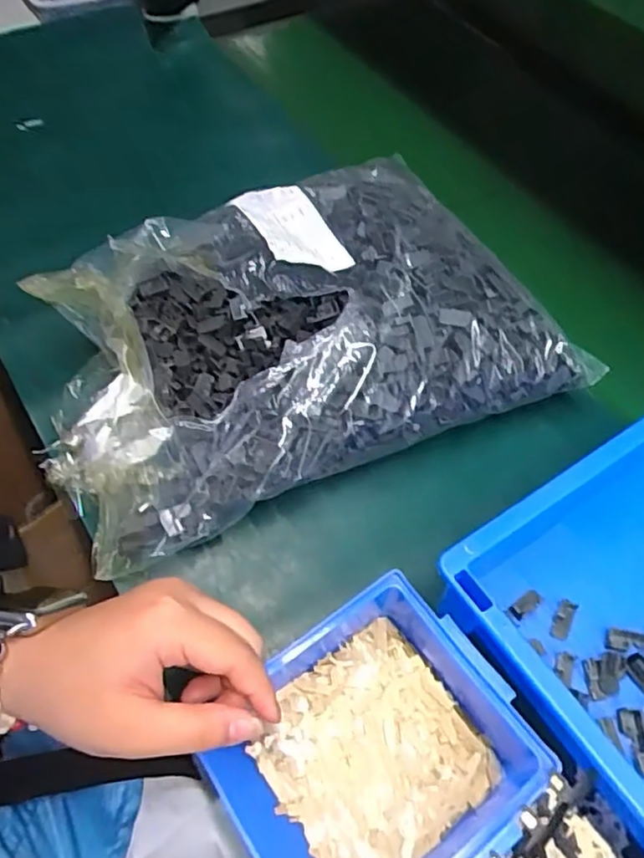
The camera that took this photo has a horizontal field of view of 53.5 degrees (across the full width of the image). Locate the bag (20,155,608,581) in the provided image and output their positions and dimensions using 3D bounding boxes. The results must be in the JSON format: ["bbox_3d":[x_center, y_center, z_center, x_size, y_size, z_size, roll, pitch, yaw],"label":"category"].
[{"bbox_3d":[-0.019,-0.068,0.434,0.348,0.124,0.203,-20,60,-14],"label":"bag"}]

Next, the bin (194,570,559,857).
[{"bbox_3d":[0.026,0.163,0.318,0.135,0.060,0.121,-33,63,-21],"label":"bin"}]

